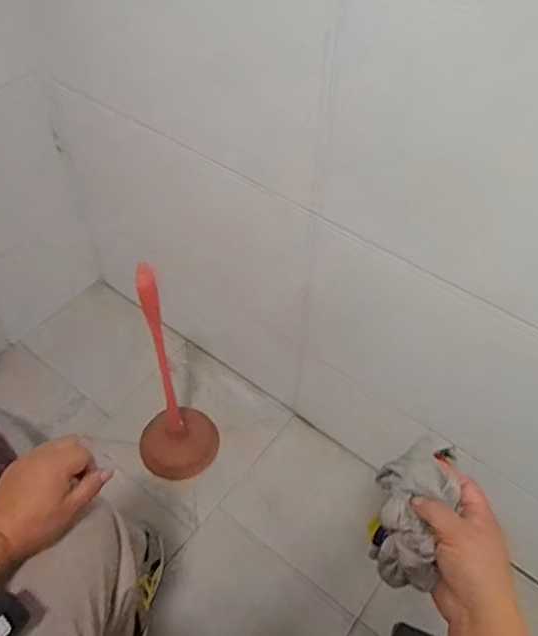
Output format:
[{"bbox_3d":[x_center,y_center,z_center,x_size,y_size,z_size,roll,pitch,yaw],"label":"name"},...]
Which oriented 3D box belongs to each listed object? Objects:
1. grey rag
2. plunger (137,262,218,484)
[{"bbox_3d":[0.125,0.168,0.489,0.053,0.058,0.121,10,72,6],"label":"grey rag"},{"bbox_3d":[-0.163,0.110,0.893,0.144,0.436,0.120,-7,52,-8],"label":"plunger"}]

